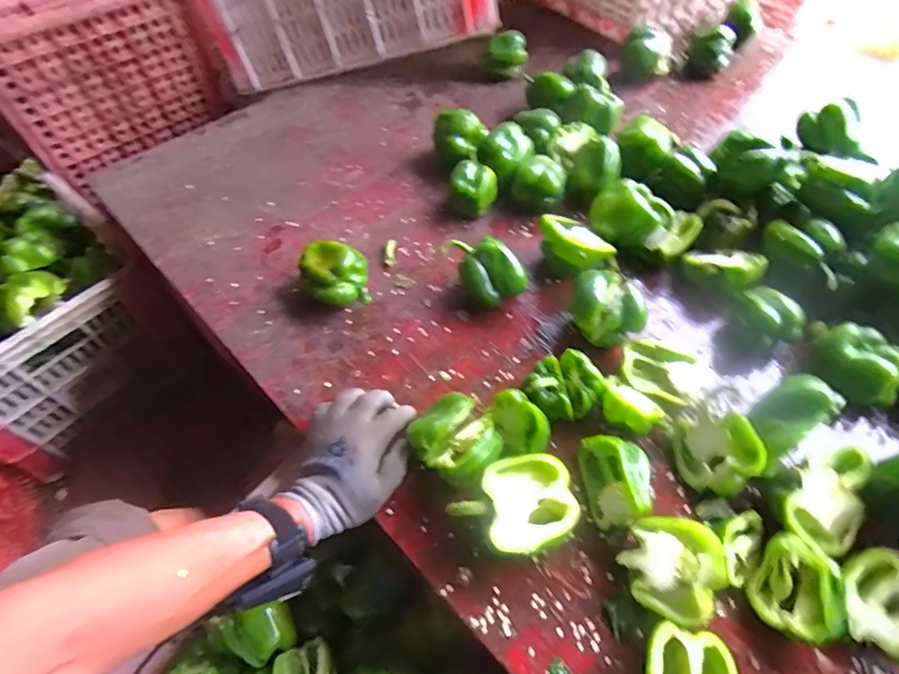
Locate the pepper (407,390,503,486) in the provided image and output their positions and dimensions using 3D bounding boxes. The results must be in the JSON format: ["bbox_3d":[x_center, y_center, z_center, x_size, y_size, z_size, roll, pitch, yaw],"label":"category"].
[{"bbox_3d":[0.010,0.099,0.476,0.085,0.051,0.072,34,62,21],"label":"pepper"}]

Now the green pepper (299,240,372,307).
[{"bbox_3d":[-0.144,-0.080,0.612,0.081,0.061,0.080,-19,58,-13],"label":"green pepper"}]

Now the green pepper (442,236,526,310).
[{"bbox_3d":[0.043,-0.082,0.606,0.065,0.072,0.095,-32,62,-20],"label":"green pepper"}]

